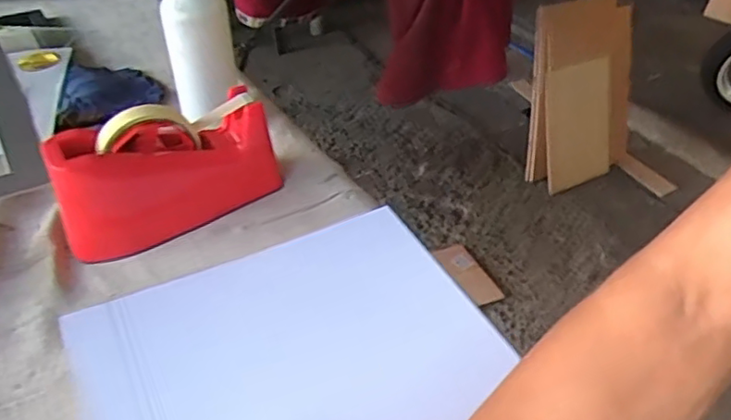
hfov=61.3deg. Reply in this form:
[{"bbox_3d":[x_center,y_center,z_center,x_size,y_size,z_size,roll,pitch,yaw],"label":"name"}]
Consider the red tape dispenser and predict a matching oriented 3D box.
[{"bbox_3d":[-0.181,-0.041,0.583,0.205,0.109,0.063,-21,45,-26],"label":"red tape dispenser"}]

